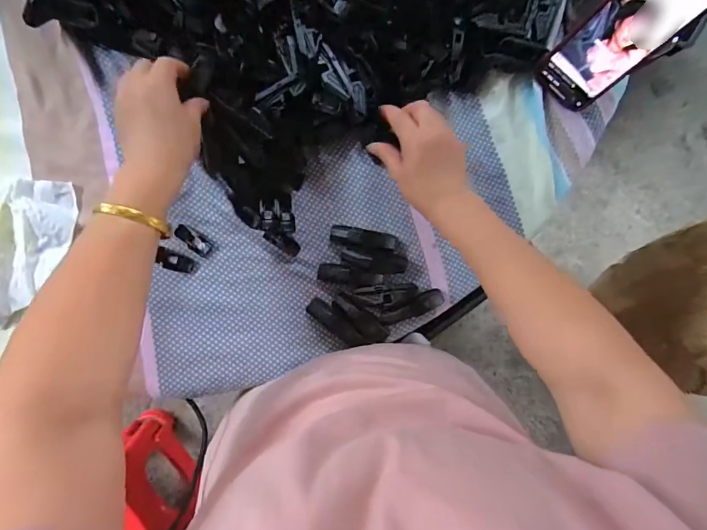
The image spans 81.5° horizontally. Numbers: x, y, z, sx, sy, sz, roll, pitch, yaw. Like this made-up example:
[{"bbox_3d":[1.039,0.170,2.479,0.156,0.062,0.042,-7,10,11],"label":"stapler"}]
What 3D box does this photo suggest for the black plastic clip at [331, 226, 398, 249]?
[{"bbox_3d":[0.013,-0.029,0.451,0.075,0.023,0.021,7,90,-6],"label":"black plastic clip"}]

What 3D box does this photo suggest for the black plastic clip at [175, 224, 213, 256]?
[{"bbox_3d":[-0.170,-0.026,0.436,0.040,0.005,0.019,32,88,-6],"label":"black plastic clip"}]

